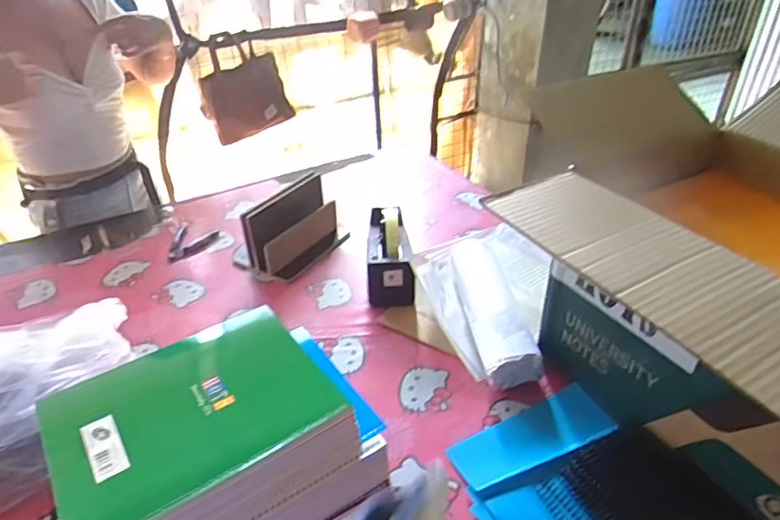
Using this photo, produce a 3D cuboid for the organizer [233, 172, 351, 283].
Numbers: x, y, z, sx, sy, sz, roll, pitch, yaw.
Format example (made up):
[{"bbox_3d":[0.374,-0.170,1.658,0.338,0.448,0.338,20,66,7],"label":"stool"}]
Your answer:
[{"bbox_3d":[-0.174,-0.074,1.005,0.090,0.123,0.227,16,37,25],"label":"organizer"}]

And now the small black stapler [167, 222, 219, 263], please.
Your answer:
[{"bbox_3d":[-0.390,-0.048,1.069,0.085,0.021,0.141,-8,34,-8],"label":"small black stapler"}]

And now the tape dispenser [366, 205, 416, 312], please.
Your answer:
[{"bbox_3d":[-0.003,-0.021,0.931,0.079,0.133,0.188,-3,33,-1],"label":"tape dispenser"}]

